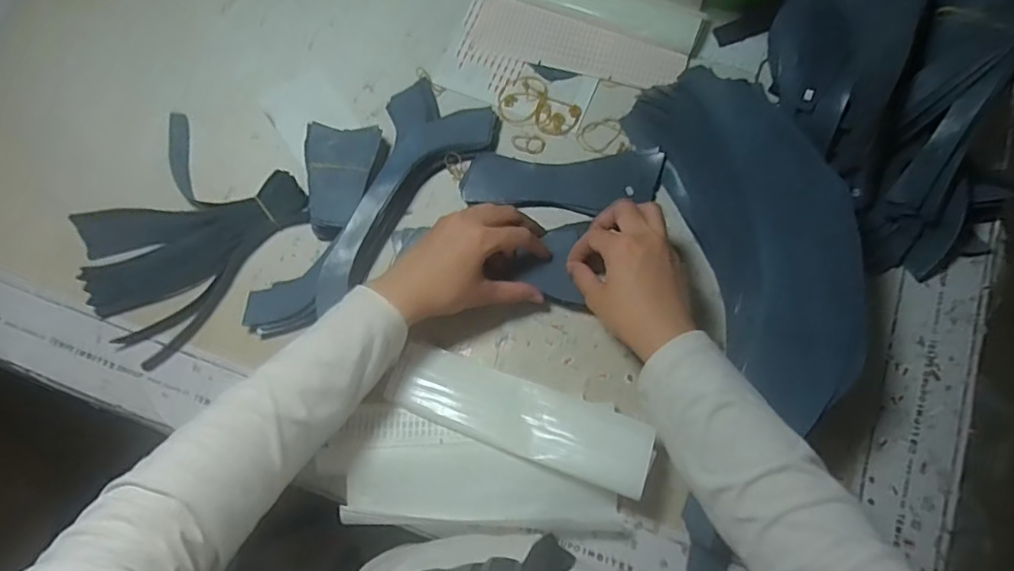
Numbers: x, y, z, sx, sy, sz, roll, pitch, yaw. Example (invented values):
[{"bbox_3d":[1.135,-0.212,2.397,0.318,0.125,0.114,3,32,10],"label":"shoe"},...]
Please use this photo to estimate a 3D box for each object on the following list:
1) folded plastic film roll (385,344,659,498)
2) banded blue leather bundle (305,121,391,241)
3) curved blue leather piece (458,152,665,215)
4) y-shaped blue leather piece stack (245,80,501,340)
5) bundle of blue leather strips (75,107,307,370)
[{"bbox_3d":[0.008,0.097,0.438,0.200,0.010,0.055,18,64,14],"label":"folded plastic film roll"},{"bbox_3d":[-0.140,-0.090,0.502,0.064,0.034,0.093,1,74,1],"label":"banded blue leather bundle"},{"bbox_3d":[0.051,-0.093,0.514,0.175,0.009,0.054,-1,76,-1],"label":"curved blue leather piece"},{"bbox_3d":[-0.120,-0.067,0.499,0.093,0.032,0.269,34,77,10],"label":"y-shaped blue leather piece stack"},{"bbox_3d":[-0.288,-0.054,0.502,0.155,0.018,0.189,42,79,11],"label":"bundle of blue leather strips"}]

